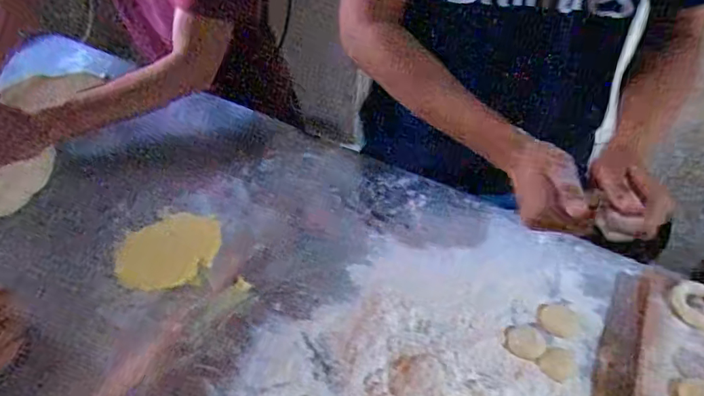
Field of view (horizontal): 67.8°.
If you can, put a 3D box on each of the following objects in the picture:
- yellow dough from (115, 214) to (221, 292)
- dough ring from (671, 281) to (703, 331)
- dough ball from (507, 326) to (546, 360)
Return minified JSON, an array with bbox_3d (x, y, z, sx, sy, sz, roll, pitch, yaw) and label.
[{"bbox_3d":[-0.231,0.065,0.666,0.122,0.004,0.115,-9,47,-16],"label":"yellow dough"},{"bbox_3d":[0.430,0.132,0.639,0.074,0.017,0.074,9,45,1],"label":"dough ring"},{"bbox_3d":[0.207,0.170,0.622,0.043,0.015,0.042,-12,48,-19],"label":"dough ball"}]

